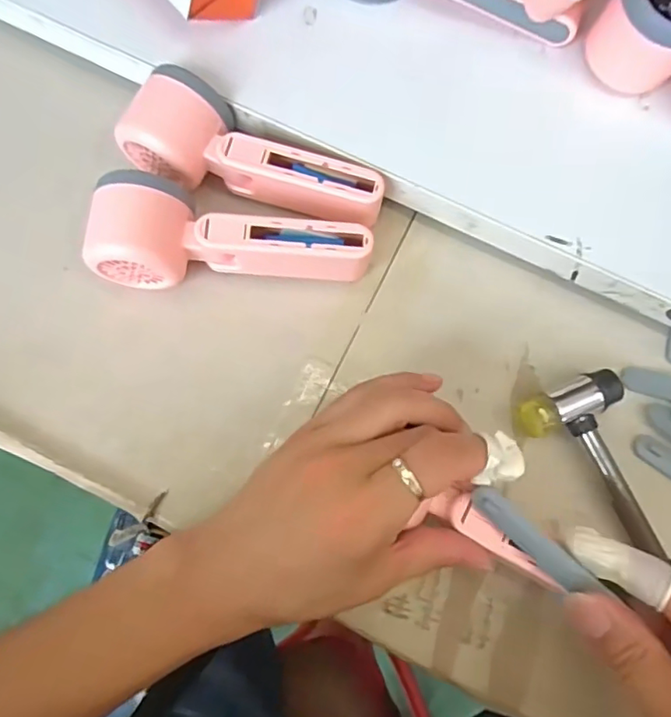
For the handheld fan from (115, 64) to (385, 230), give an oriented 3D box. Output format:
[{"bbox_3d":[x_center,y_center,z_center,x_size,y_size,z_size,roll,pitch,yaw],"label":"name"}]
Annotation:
[{"bbox_3d":[-0.049,-0.116,0.345,0.158,0.056,0.058,27,77,8],"label":"handheld fan"}]

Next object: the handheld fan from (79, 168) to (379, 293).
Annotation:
[{"bbox_3d":[-0.061,-0.076,0.337,0.161,0.059,0.060,-1,75,1],"label":"handheld fan"}]

